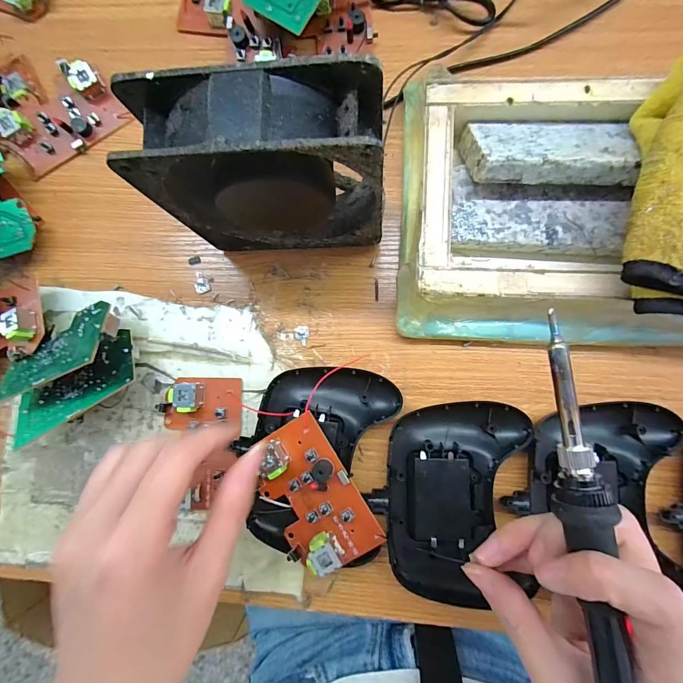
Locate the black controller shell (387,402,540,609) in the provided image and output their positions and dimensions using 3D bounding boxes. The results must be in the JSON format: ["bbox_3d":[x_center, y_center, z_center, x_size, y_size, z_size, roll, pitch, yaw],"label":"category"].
[{"bbox_3d":[0.076,0.101,0.235,0.090,0.020,0.117,-3,85,4],"label":"black controller shell"}]

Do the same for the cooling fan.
[{"bbox_3d":[-0.037,-0.090,0.207,0.117,0.121,0.041,1,85,5],"label":"cooling fan"}]

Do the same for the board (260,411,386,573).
[{"bbox_3d":[-0.019,0.096,0.223,0.053,0.014,0.090,-33,83,1],"label":"board"}]

